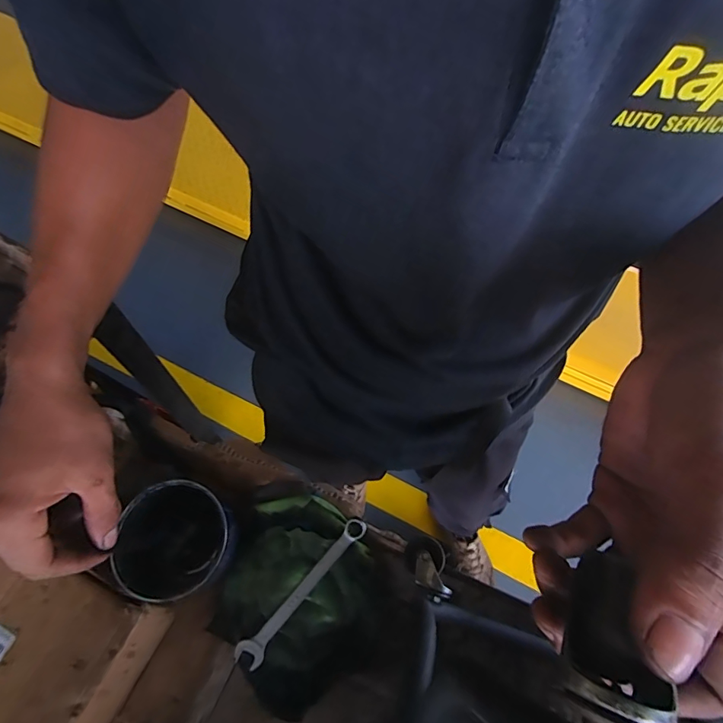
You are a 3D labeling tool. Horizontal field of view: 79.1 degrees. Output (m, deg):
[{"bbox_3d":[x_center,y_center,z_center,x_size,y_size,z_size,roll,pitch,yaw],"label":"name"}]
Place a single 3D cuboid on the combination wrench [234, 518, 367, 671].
[{"bbox_3d":[-0.058,0.228,0.436,0.024,0.005,0.174,40,83,15],"label":"combination wrench"}]

